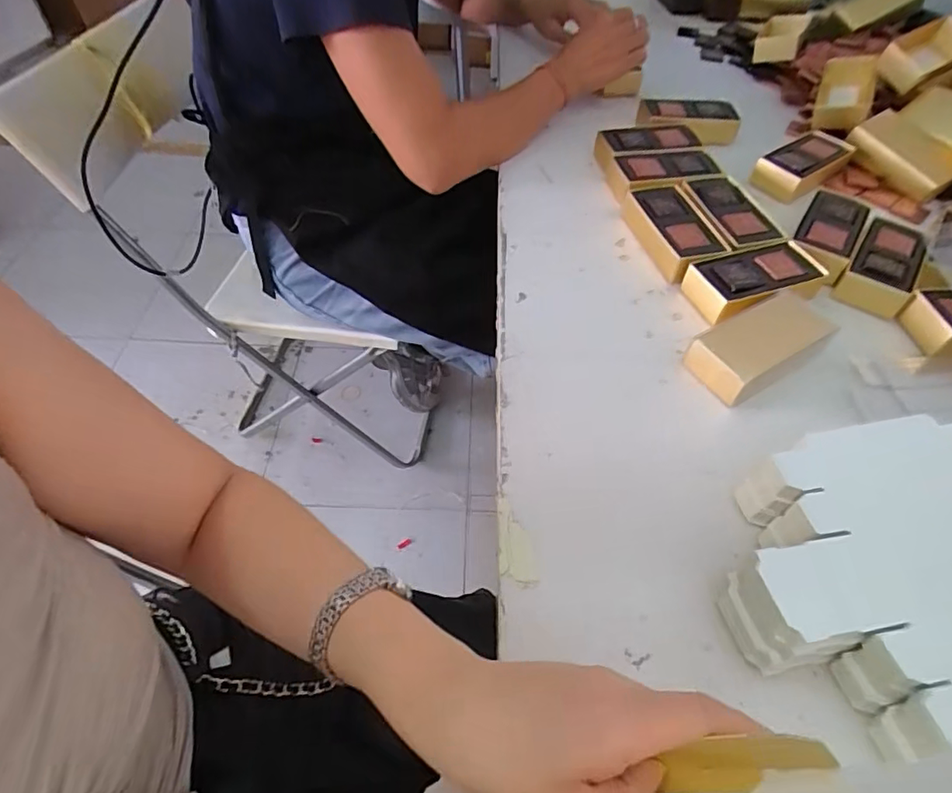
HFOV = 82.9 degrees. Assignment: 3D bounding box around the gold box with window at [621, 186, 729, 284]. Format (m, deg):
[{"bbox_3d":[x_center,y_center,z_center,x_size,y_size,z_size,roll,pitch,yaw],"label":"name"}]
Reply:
[{"bbox_3d":[0.200,-0.171,0.544,0.061,0.032,0.124,-11,54,-10],"label":"gold box with window"}]

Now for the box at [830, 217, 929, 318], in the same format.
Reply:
[{"bbox_3d":[0.396,-0.128,0.520,0.055,0.032,0.114,33,58,21],"label":"box"}]

